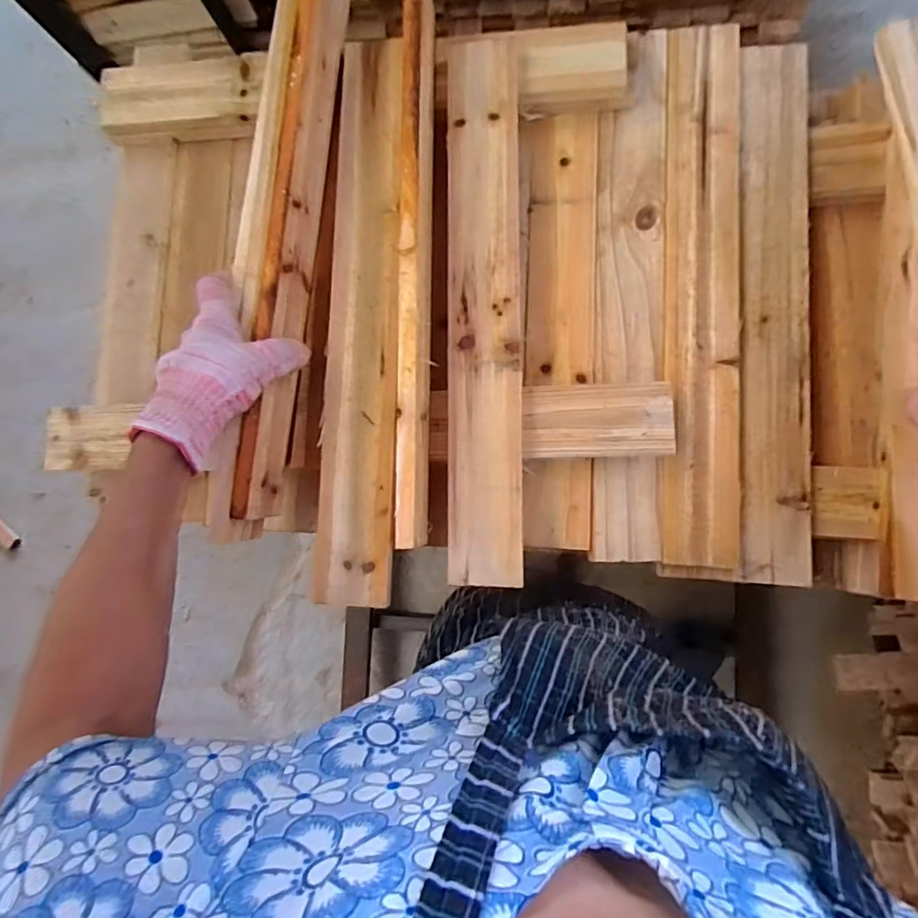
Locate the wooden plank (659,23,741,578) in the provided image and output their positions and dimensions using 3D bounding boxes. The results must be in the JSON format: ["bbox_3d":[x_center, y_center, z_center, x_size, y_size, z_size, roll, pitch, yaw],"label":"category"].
[{"bbox_3d":[0.220,-0.151,0.481,0.064,0.011,0.493,2,85,7],"label":"wooden plank"}]

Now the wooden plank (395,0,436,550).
[{"bbox_3d":[-0.035,-0.177,0.454,0.017,0.067,0.494,0,85,7],"label":"wooden plank"}]

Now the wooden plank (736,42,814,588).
[{"bbox_3d":[0.286,-0.136,0.483,0.058,0.012,0.489,2,85,7],"label":"wooden plank"}]

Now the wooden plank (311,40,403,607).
[{"bbox_3d":[-0.080,-0.123,0.456,0.062,0.012,0.480,2,85,7],"label":"wooden plank"}]

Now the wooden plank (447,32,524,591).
[{"bbox_3d":[0.024,-0.133,0.464,0.064,0.015,0.472,-1,85,6],"label":"wooden plank"}]

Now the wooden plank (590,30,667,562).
[{"bbox_3d":[0.158,-0.152,0.490,0.061,0.009,0.484,2,85,7],"label":"wooden plank"}]

